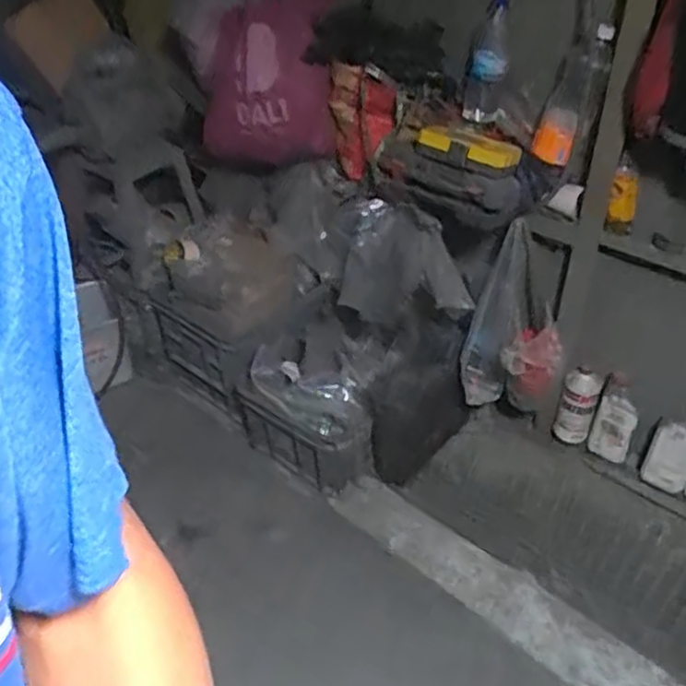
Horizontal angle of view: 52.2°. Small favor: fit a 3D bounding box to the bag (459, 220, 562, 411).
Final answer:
[{"bbox_3d":[0.380,-0.035,1.548,0.211,0.415,0.226,9,39,12],"label":"bag"}]

